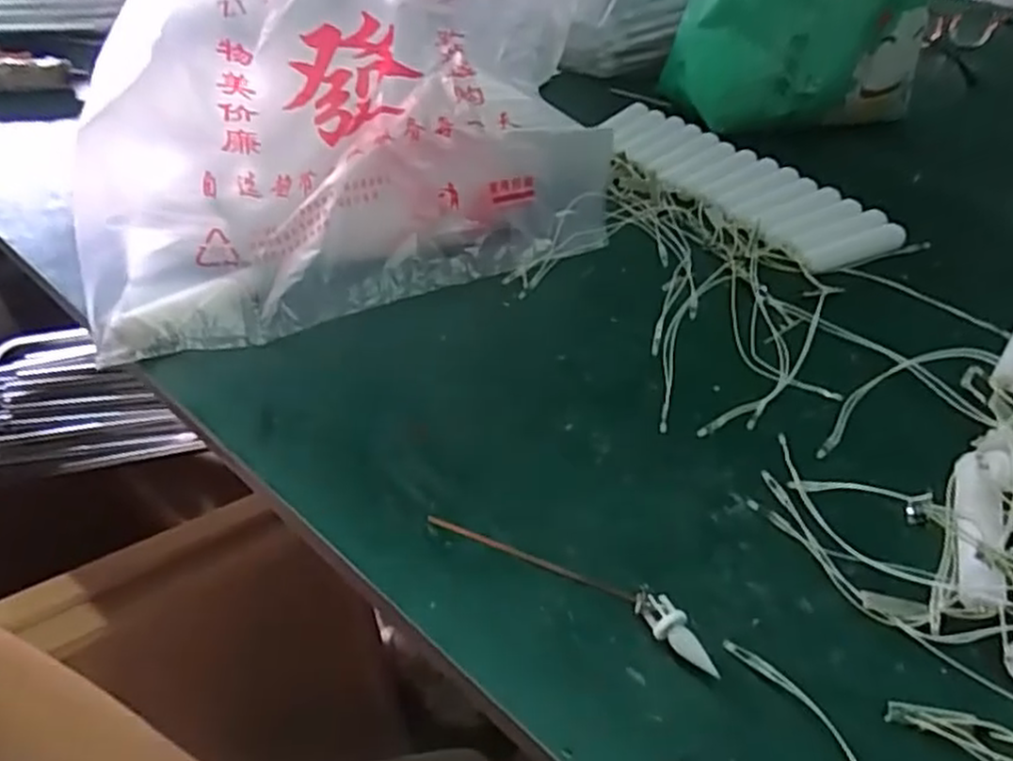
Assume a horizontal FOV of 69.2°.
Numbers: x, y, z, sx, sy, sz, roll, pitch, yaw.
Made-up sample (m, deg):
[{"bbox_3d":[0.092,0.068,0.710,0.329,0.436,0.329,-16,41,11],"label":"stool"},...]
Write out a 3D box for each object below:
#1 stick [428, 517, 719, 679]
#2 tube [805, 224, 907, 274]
[{"bbox_3d":[0.028,0.084,0.320,0.137,0.013,0.017,25,47,21],"label":"stick"},{"bbox_3d":[0.250,-0.094,0.527,0.088,0.016,0.016,-17,46,-21],"label":"tube"}]

